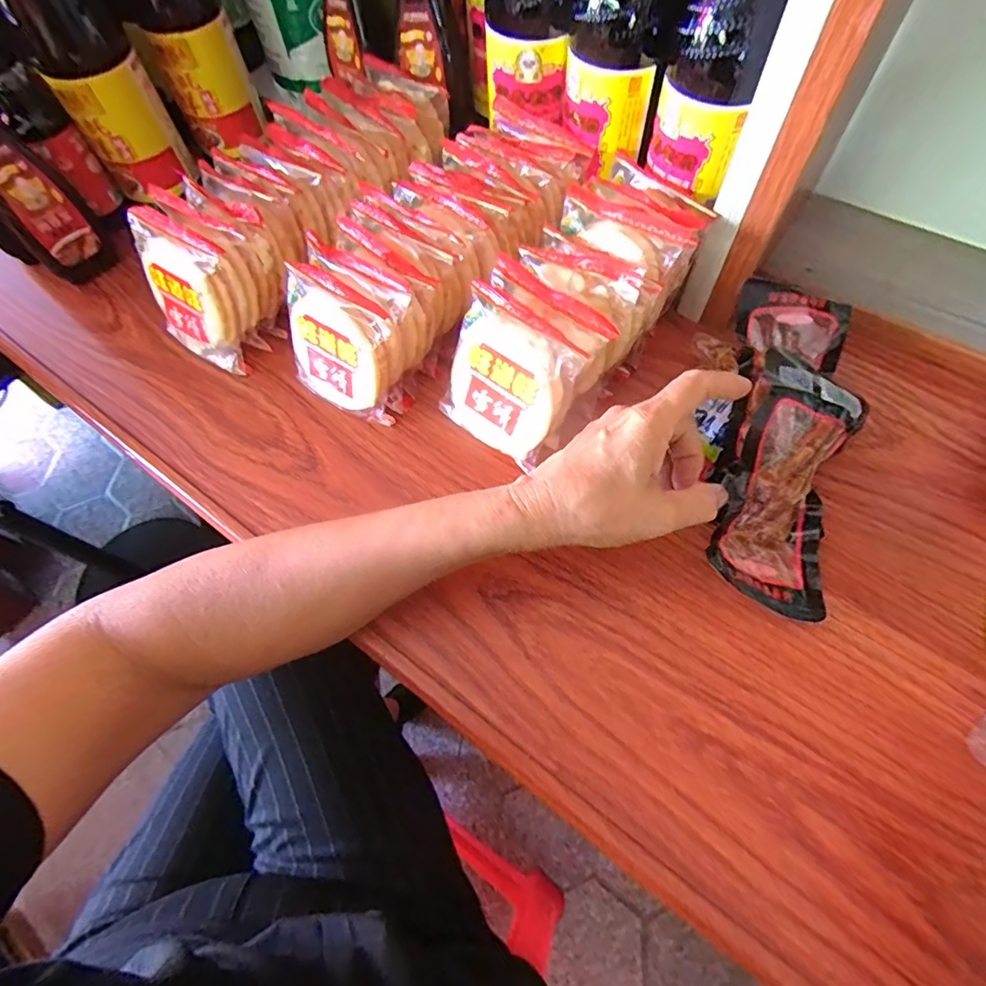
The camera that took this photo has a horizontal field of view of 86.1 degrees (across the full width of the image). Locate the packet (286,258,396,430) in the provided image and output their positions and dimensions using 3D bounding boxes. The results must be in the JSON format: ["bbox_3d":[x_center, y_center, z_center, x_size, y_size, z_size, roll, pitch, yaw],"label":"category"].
[{"bbox_3d":[-0.107,-0.098,0.360,0.084,0.091,0.014,32,46,21],"label":"packet"}]

